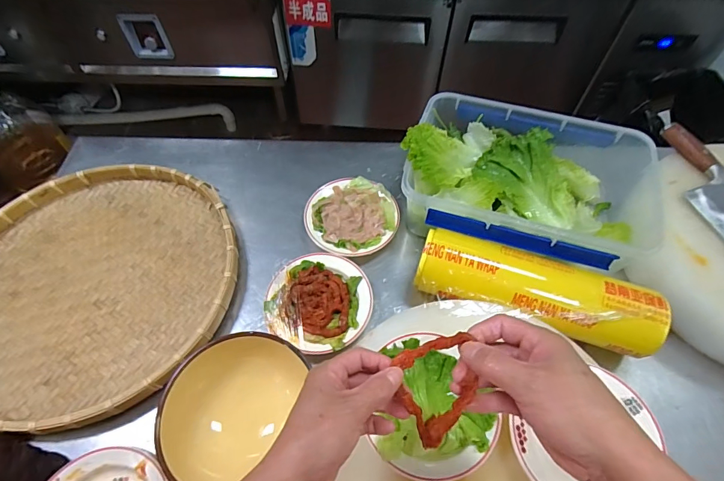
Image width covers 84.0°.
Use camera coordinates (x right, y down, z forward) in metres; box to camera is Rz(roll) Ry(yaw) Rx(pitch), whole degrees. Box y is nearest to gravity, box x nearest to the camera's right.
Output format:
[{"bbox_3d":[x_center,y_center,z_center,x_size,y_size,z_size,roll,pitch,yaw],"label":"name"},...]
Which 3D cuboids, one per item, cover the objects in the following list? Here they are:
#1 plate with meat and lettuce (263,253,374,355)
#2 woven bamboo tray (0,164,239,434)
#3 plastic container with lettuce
[{"bbox_3d":[-0.062,0.092,0.606,0.152,0.032,0.149,0,57,0],"label":"plate with meat and lettuce"},{"bbox_3d":[-0.410,0.057,0.618,0.422,0.061,0.407,13,58,8],"label":"woven bamboo tray"},{"bbox_3d":[0.261,-0.089,0.662,0.381,0.129,0.258,10,58,6],"label":"plastic container with lettuce"}]

